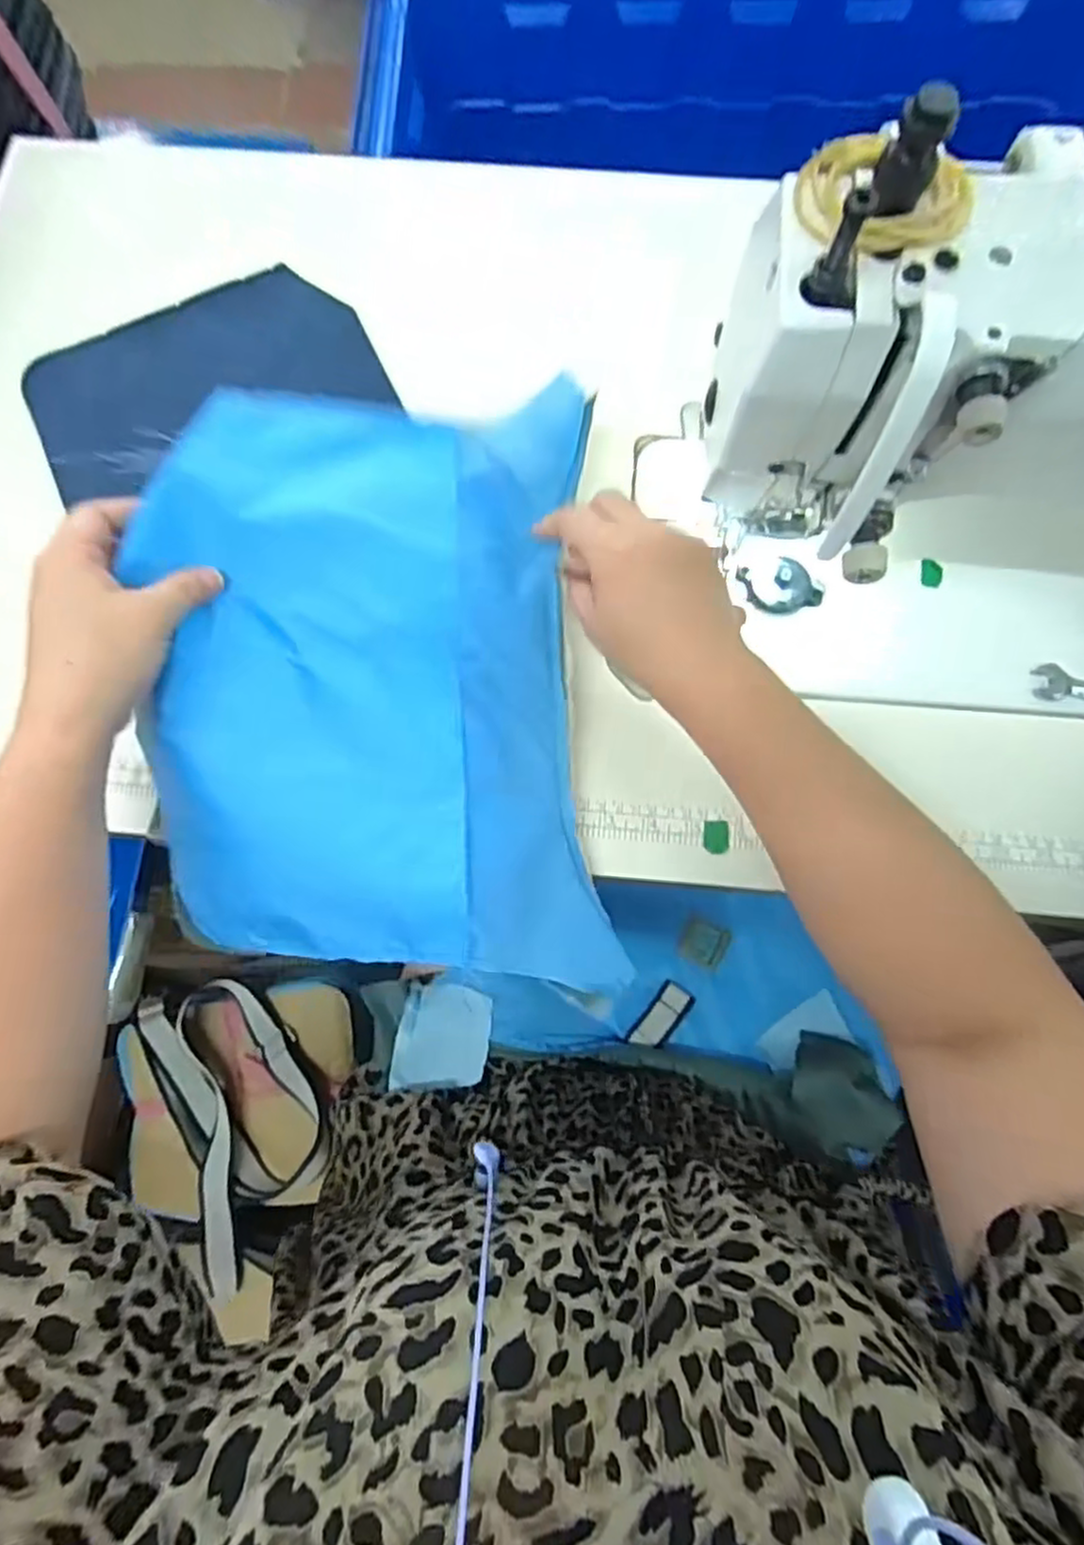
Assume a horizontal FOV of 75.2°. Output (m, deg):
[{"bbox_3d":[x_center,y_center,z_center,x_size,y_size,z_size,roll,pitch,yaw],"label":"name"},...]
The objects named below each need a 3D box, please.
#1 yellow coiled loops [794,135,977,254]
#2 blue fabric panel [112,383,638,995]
[{"bbox_3d":[0.119,-0.200,0.246,0.059,0.010,0.039,20,78,5],"label":"yellow coiled loops"},{"bbox_3d":[-0.091,-0.054,0.385,0.237,0.062,0.328,-4,77,0],"label":"blue fabric panel"}]

